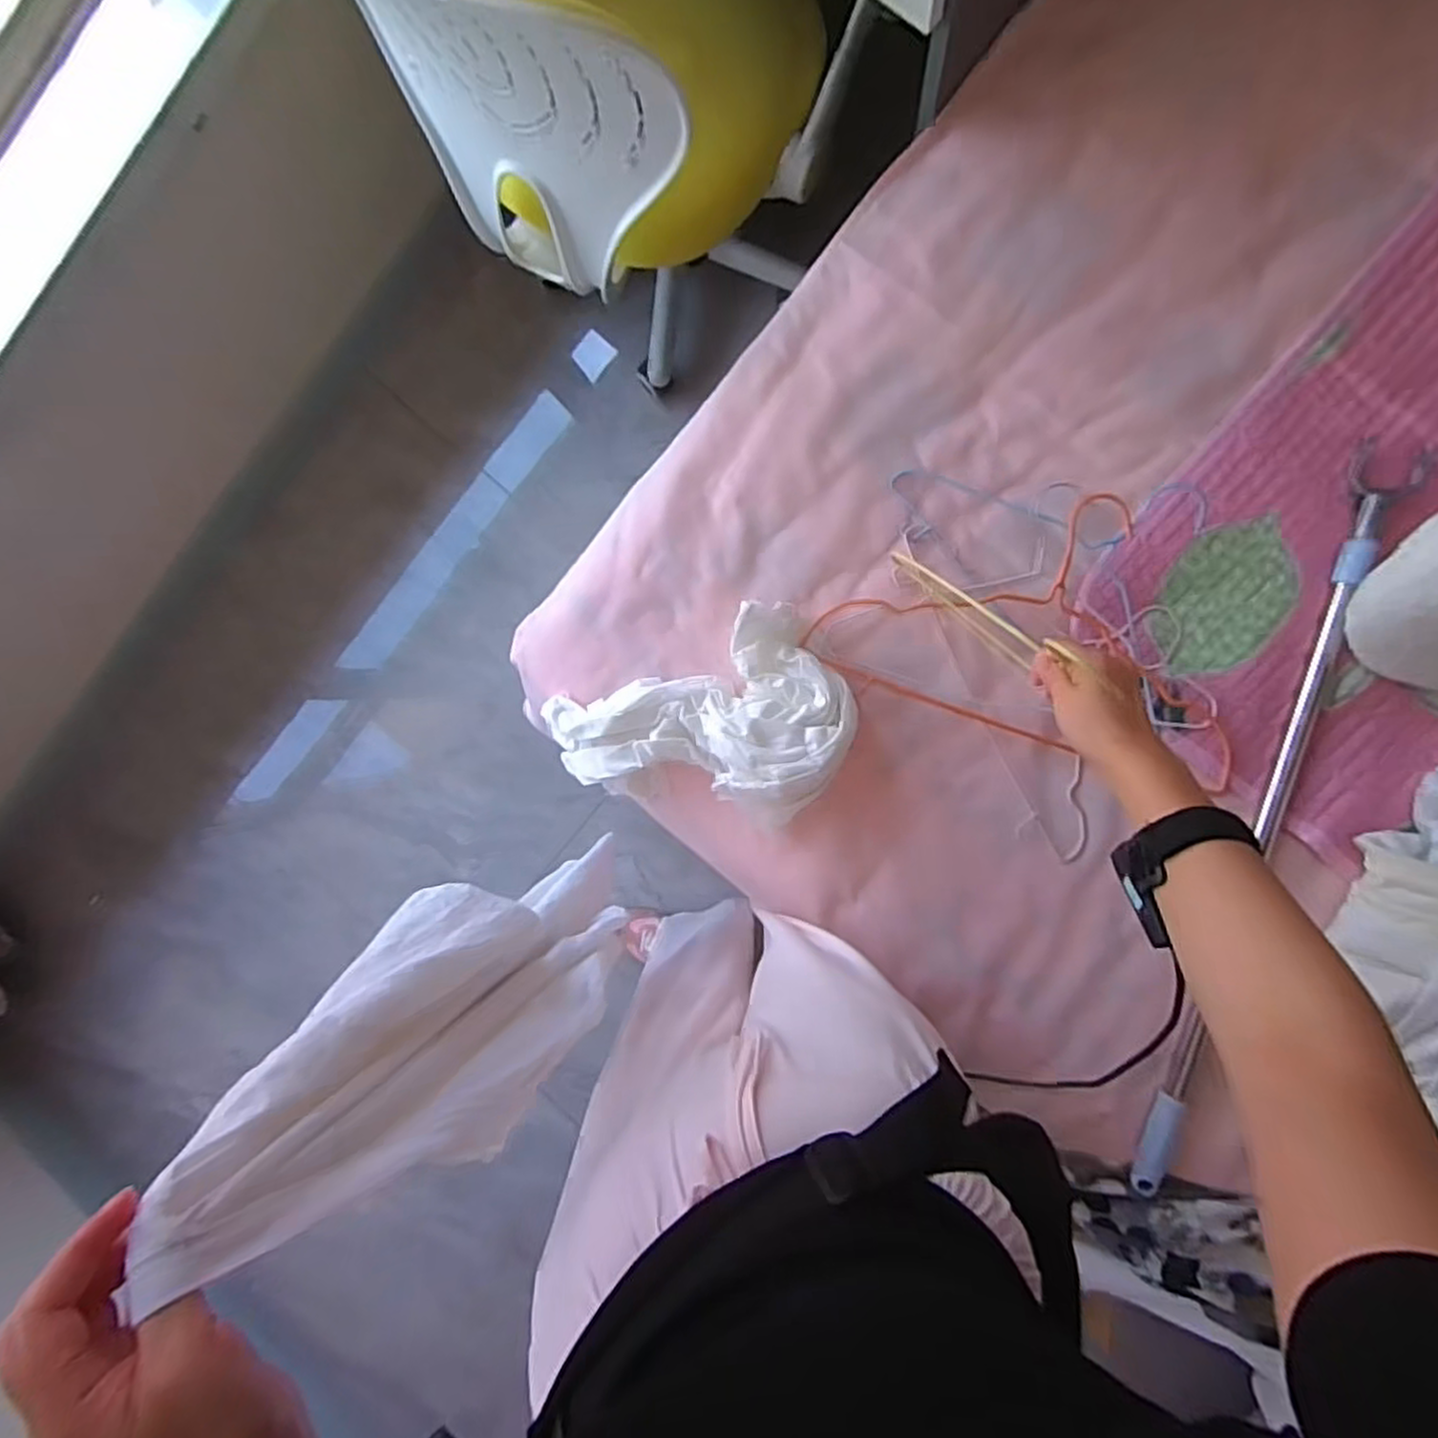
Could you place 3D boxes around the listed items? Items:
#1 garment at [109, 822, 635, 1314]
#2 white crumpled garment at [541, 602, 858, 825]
[{"bbox_3d":[-0.167,0.192,0.573,0.050,0.586,0.154,-45,85,8],"label":"garment"},{"bbox_3d":[-0.022,0.026,0.783,0.326,0.102,0.218,-26,90,9],"label":"white crumpled garment"}]

